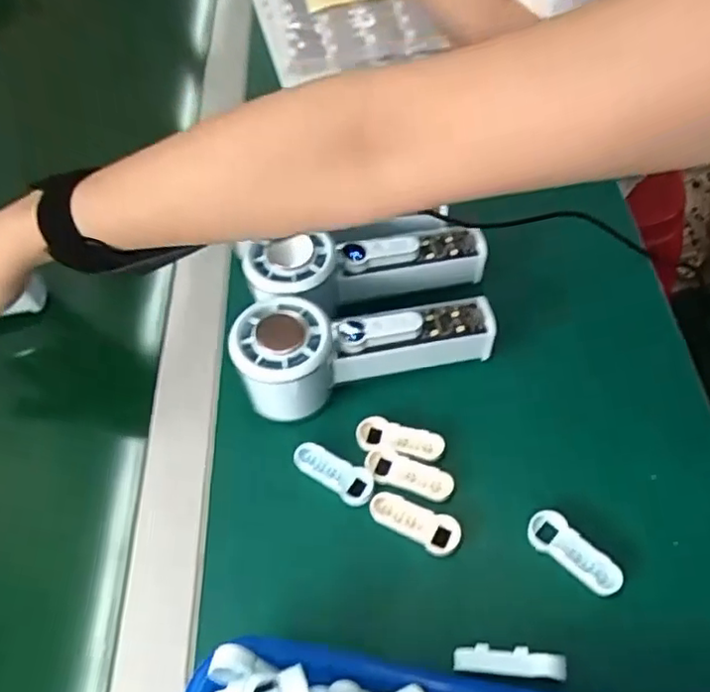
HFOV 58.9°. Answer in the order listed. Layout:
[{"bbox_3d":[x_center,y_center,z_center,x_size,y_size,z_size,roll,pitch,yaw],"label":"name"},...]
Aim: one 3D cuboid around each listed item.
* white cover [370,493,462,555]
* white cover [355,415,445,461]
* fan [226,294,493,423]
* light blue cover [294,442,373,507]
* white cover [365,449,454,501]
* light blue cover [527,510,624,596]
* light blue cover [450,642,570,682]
[{"bbox_3d":[0.032,0.096,0.341,0.051,0.004,0.020,15,59,18],"label":"white cover"},{"bbox_3d":[0.026,0.054,0.368,0.051,0.004,0.019,6,56,12],"label":"white cover"},{"bbox_3d":[0.007,-0.005,0.378,0.151,0.056,0.055,-17,56,-4],"label":"fan"},{"bbox_3d":[-0.012,0.073,0.363,0.050,0.009,0.019,26,62,24],"label":"light blue cover"},{"bbox_3d":[0.030,0.075,0.359,0.051,0.009,0.017,17,59,19],"label":"white cover"},{"bbox_3d":[0.112,0.107,0.324,0.020,0.009,0.050,-39,59,-18],"label":"light blue cover"},{"bbox_3d":[0.072,0.148,0.295,0.050,0.014,0.013,2,55,10],"label":"light blue cover"}]

